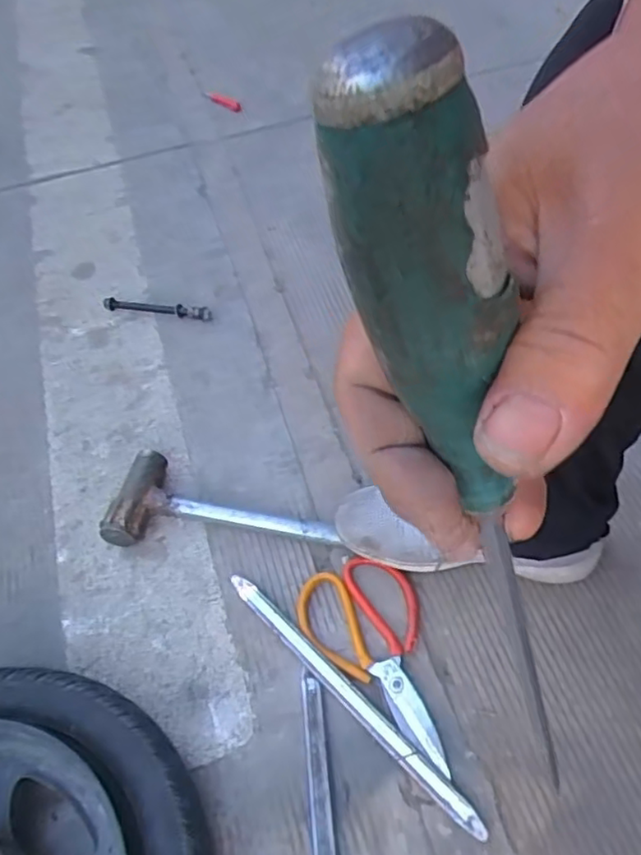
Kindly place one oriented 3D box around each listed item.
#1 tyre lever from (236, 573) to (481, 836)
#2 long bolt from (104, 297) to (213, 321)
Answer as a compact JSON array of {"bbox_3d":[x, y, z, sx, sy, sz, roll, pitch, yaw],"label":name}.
[{"bbox_3d":[0.020,0.230,0.548,0.023,0.014,0.287,-40,62,-22],"label":"tyre lever"},{"bbox_3d":[-0.213,-0.155,0.828,0.142,0.015,0.018,6,55,8],"label":"long bolt"}]

